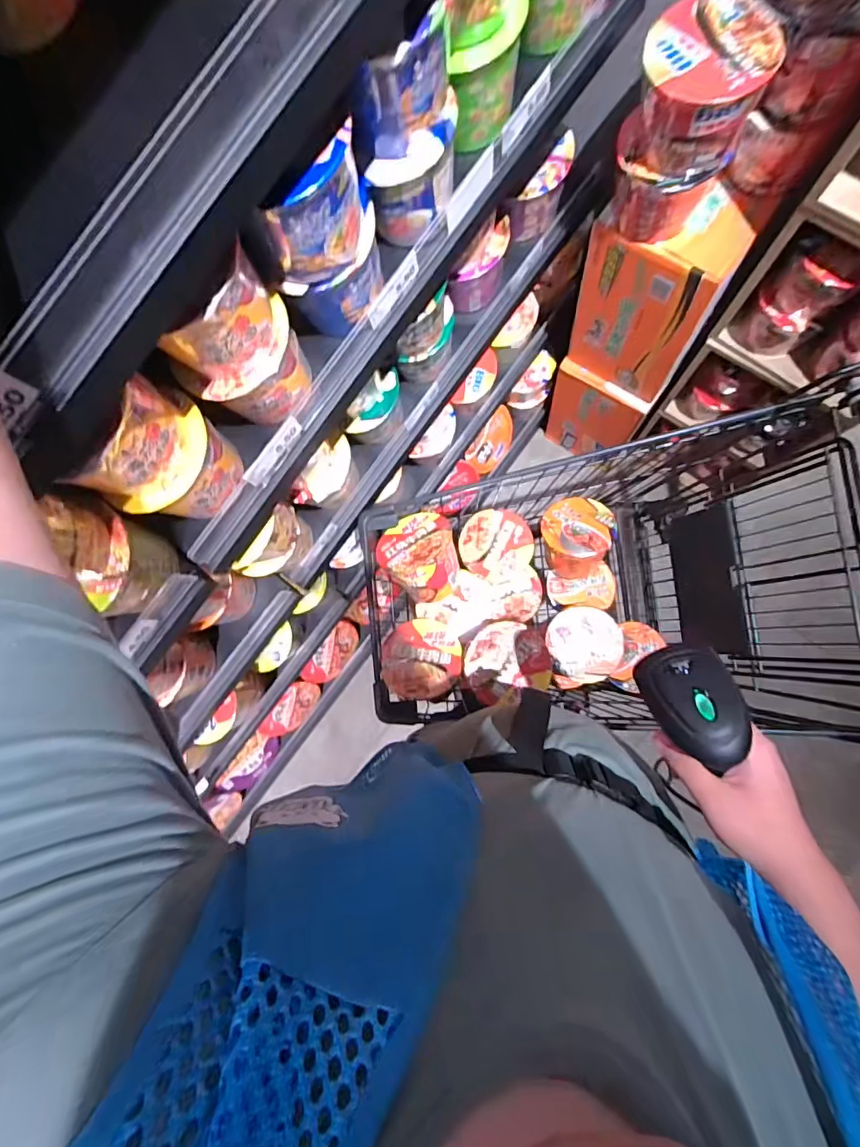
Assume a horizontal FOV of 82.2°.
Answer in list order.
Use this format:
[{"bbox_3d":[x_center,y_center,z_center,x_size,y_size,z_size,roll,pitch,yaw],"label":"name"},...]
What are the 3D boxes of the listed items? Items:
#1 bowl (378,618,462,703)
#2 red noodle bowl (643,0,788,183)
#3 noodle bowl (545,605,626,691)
[{"bbox_3d":[-0.011,0.156,0.847,0.137,0.095,0.137,-3,64,6],"label":"bowl"},{"bbox_3d":[0.322,-0.582,0.596,0.135,0.118,0.132,-1,84,8],"label":"red noodle bowl"},{"bbox_3d":[0.279,0.135,0.901,0.124,0.079,0.140,-13,82,6],"label":"noodle bowl"}]

